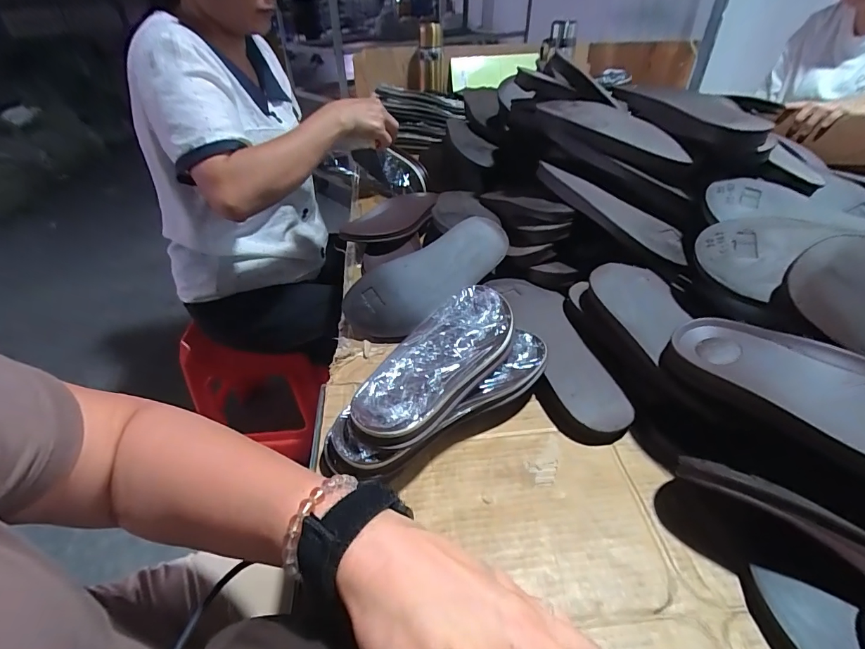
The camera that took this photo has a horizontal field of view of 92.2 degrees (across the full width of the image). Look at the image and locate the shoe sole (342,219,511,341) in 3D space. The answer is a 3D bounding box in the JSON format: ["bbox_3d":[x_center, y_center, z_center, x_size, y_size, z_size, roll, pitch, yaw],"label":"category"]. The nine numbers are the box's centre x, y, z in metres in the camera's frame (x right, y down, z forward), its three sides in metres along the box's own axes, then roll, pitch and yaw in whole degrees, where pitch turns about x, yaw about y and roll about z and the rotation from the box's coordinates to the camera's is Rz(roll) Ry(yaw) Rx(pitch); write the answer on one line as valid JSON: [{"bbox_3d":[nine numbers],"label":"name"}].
[{"bbox_3d":[-0.002,-0.053,0.475,0.205,0.022,0.082,-33,81,-14],"label":"shoe sole"}]

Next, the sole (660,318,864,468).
[{"bbox_3d":[0.264,0.049,0.275,0.201,0.041,0.084,30,48,33],"label":"sole"}]

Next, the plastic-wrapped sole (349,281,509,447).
[{"bbox_3d":[0.008,0.028,0.363,0.076,0.017,0.201,23,44,27],"label":"plastic-wrapped sole"}]

